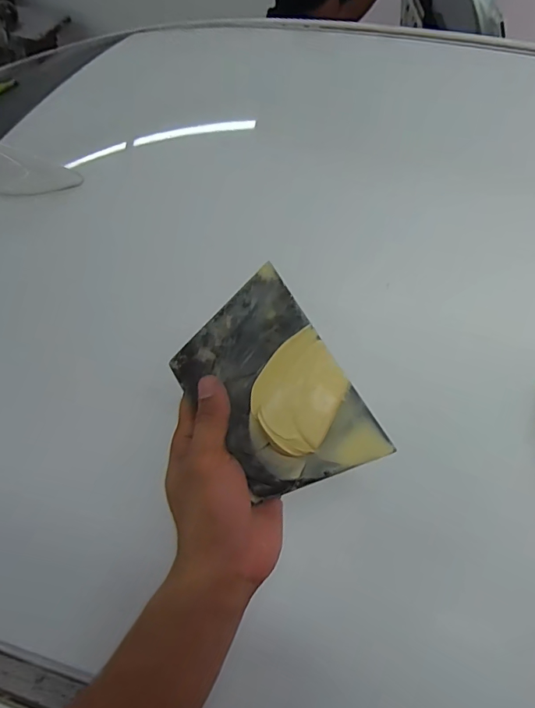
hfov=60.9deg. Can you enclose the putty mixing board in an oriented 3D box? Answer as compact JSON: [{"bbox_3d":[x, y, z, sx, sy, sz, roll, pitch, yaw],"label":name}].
[{"bbox_3d":[0.000,0.024,0.294,0.092,0.012,0.135,-36,72,11],"label":"putty mixing board"}]

